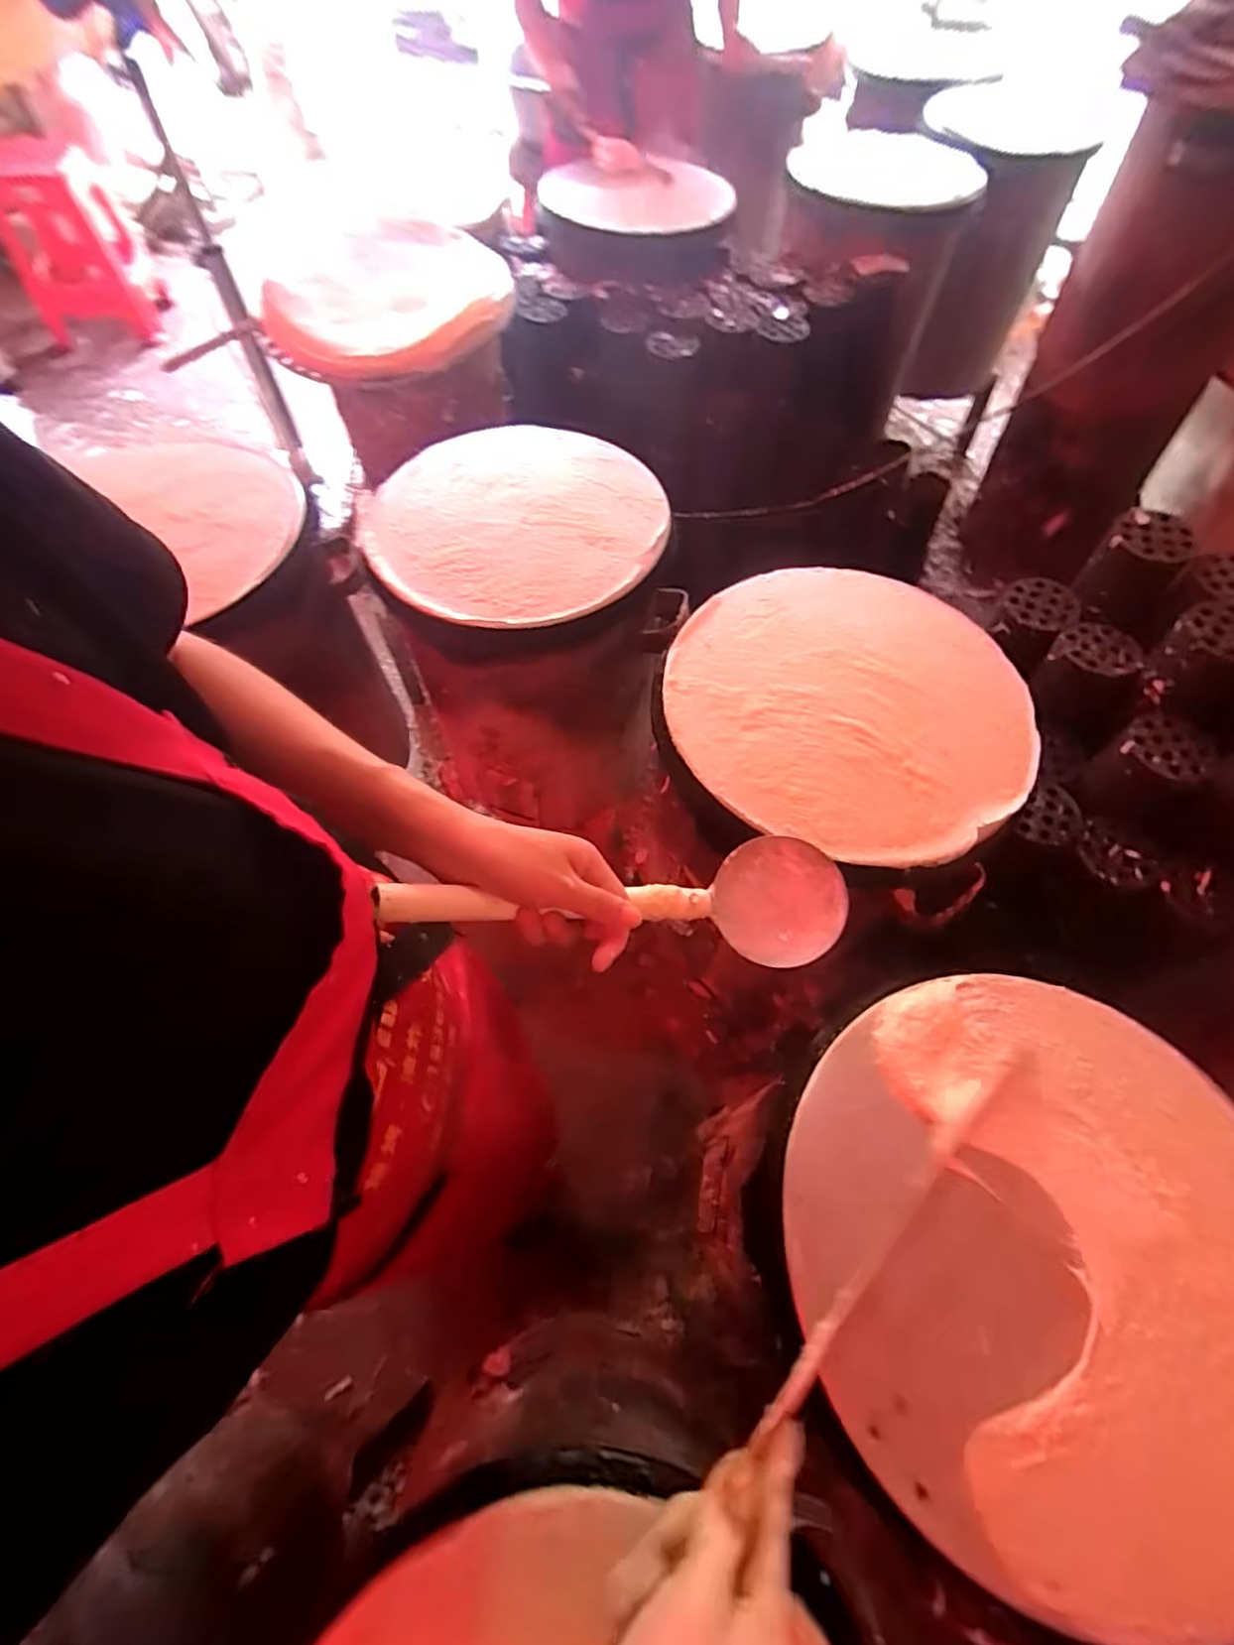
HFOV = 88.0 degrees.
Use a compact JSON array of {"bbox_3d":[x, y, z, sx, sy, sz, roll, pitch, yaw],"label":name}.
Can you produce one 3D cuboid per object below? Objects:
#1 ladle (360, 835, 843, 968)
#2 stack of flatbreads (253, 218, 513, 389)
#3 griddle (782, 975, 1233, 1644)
[{"bbox_3d":[0.013,0.049,0.415,0.317,0.062,0.090,6,58,-30],"label":"ladle"},{"bbox_3d":[-0.347,-0.819,0.994,0.359,0.069,0.369,-2,62,0],"label":"stack of flatbreads"},{"bbox_3d":[0.304,0.291,0.442,0.358,0.029,0.351,0,63,1],"label":"griddle"}]

